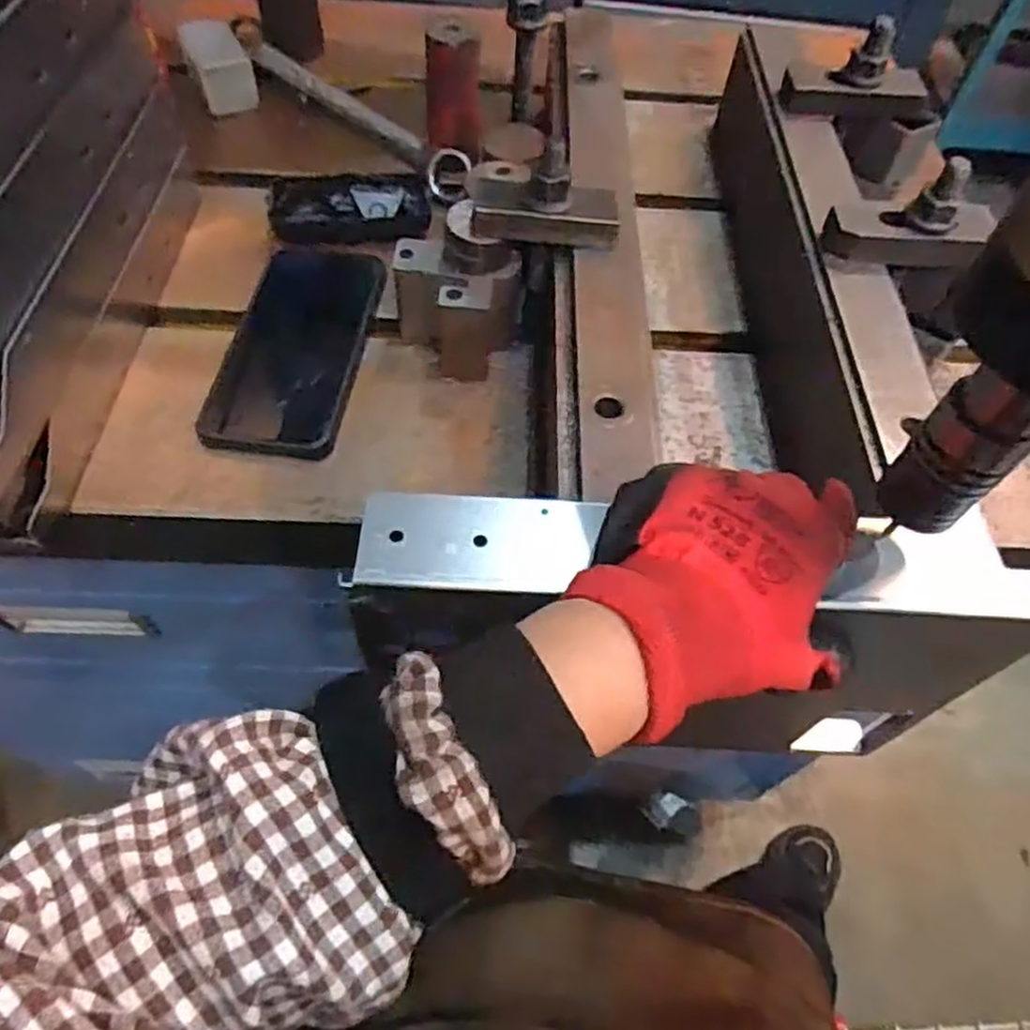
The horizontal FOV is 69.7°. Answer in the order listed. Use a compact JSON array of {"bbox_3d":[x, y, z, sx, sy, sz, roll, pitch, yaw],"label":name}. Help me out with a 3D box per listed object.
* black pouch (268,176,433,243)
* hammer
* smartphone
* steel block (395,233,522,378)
[{"bbox_3d":[-0.117,-0.222,0.532,0.111,0.025,0.045,-8,58,-9],"label":"black pouch"},{"bbox_3d":[-0.179,-0.337,0.594,0.245,0.039,0.093,41,64,20],"label":"hammer"},{"bbox_3d":[-0.137,-0.115,0.472,0.080,0.009,0.175,7,57,0],"label":"smartphone"},{"bbox_3d":[-0.035,-0.125,0.456,0.076,0.062,0.065,5,57,-1],"label":"steel block"}]

